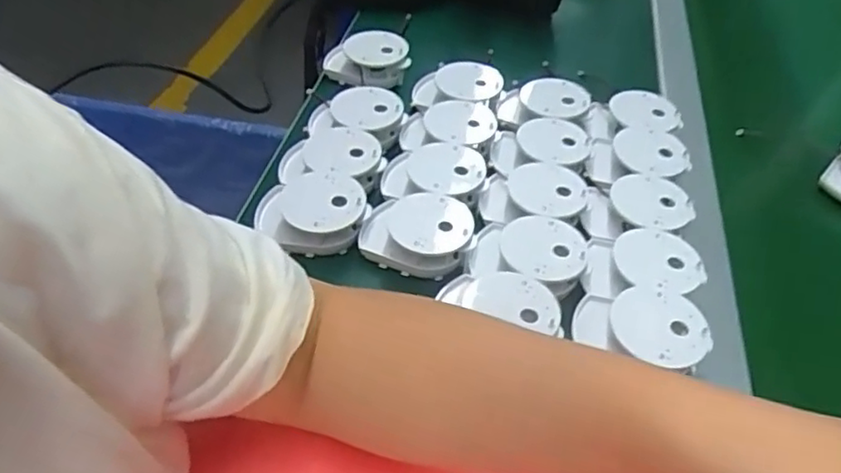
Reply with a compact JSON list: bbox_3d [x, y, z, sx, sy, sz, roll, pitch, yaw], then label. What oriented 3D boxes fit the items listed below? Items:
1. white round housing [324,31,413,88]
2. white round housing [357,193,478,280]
[{"bbox_3d":[-0.052,-0.181,0.653,0.088,0.039,0.056,15,46,7],"label":"white round housing"},{"bbox_3d":[-0.001,-0.003,0.483,0.077,0.031,0.063,18,47,11],"label":"white round housing"}]

